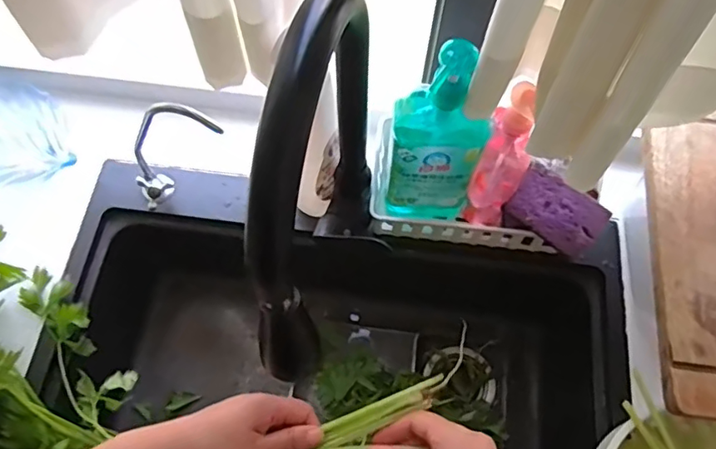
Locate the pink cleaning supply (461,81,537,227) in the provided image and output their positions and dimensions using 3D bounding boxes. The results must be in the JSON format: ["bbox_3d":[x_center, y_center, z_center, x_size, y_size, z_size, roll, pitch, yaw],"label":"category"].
[{"bbox_3d":[0.160,-0.069,0.609,0.054,0.222,0.060,24,69,9],"label":"pink cleaning supply"}]

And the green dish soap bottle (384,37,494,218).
[{"bbox_3d":[0.083,-0.081,0.591,0.091,0.278,0.053,10,67,4],"label":"green dish soap bottle"}]

